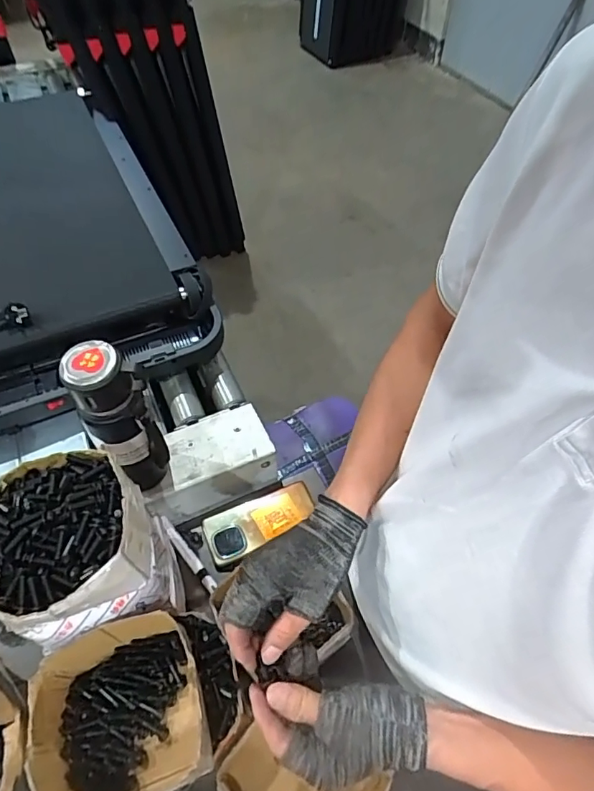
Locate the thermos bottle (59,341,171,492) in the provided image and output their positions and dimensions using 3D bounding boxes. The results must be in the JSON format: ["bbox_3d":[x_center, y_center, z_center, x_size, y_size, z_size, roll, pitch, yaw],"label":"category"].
[{"bbox_3d":[-0.217,0.041,0.626,0.076,0.242,0.069,-29,58,-21],"label":"thermos bottle"}]

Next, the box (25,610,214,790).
[{"bbox_3d":[-0.172,0.317,0.497,0.159,0.079,0.151,-19,54,-14],"label":"box"}]

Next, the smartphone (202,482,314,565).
[{"bbox_3d":[-0.055,0.183,0.736,0.166,0.015,0.071,-23,56,-17],"label":"smartphone"}]

